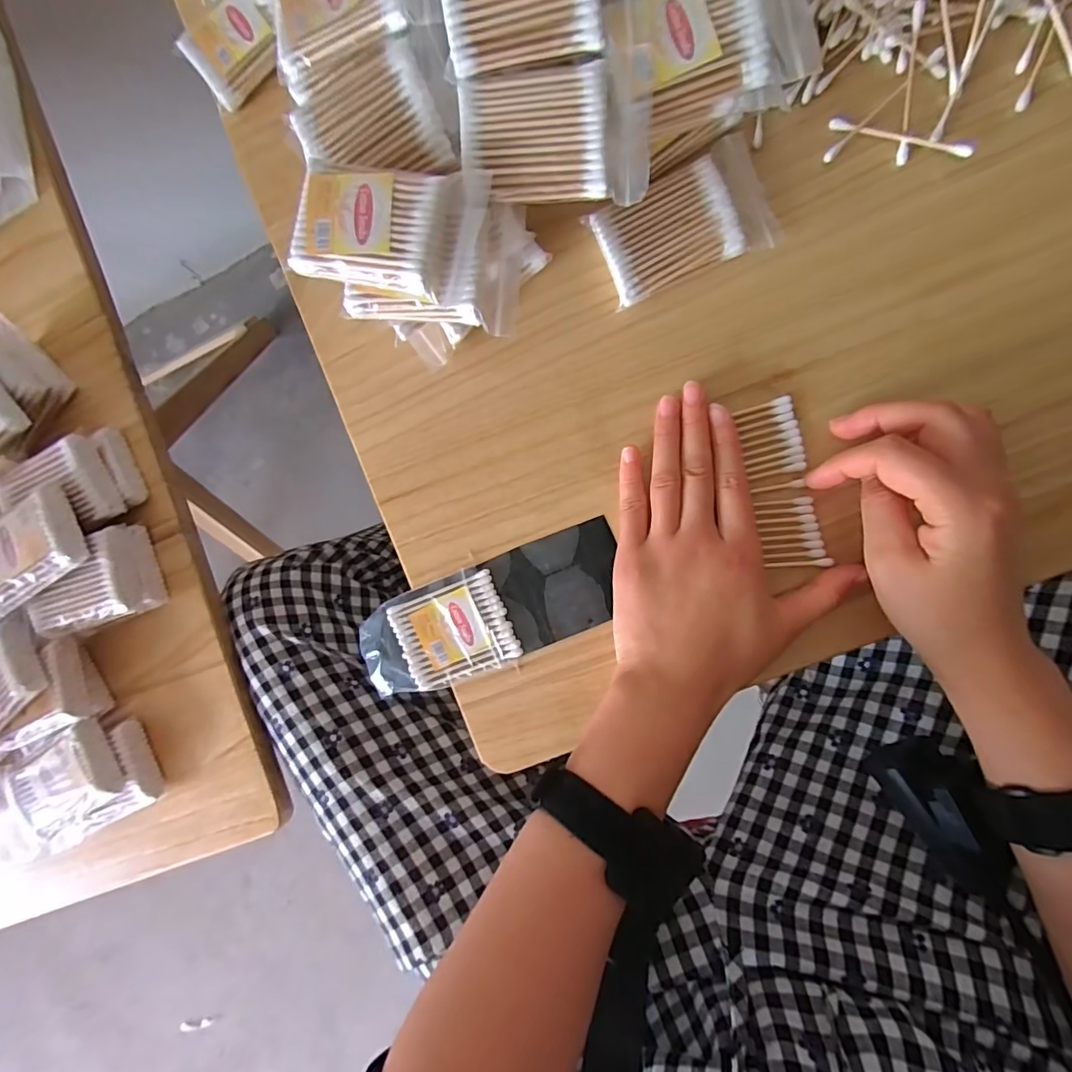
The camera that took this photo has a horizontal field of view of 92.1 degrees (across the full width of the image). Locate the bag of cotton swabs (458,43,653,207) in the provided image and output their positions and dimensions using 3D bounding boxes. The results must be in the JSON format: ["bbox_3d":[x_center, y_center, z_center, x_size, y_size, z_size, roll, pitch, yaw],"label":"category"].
[{"bbox_3d":[0.009,-0.194,0.248,0.090,0.016,0.060,1,90,10],"label":"bag of cotton swabs"}]

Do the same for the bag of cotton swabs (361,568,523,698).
[{"bbox_3d":[-0.064,0.063,0.323,0.098,0.009,0.062,-23,89,8],"label":"bag of cotton swabs"}]

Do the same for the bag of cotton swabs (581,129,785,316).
[{"bbox_3d":[0.084,-0.176,0.290,0.096,0.013,0.059,-24,88,8],"label":"bag of cotton swabs"}]

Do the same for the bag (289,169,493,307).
[{"bbox_3d":[-0.070,-0.153,0.253,0.087,0.020,0.062,13,92,9],"label":"bag"}]

